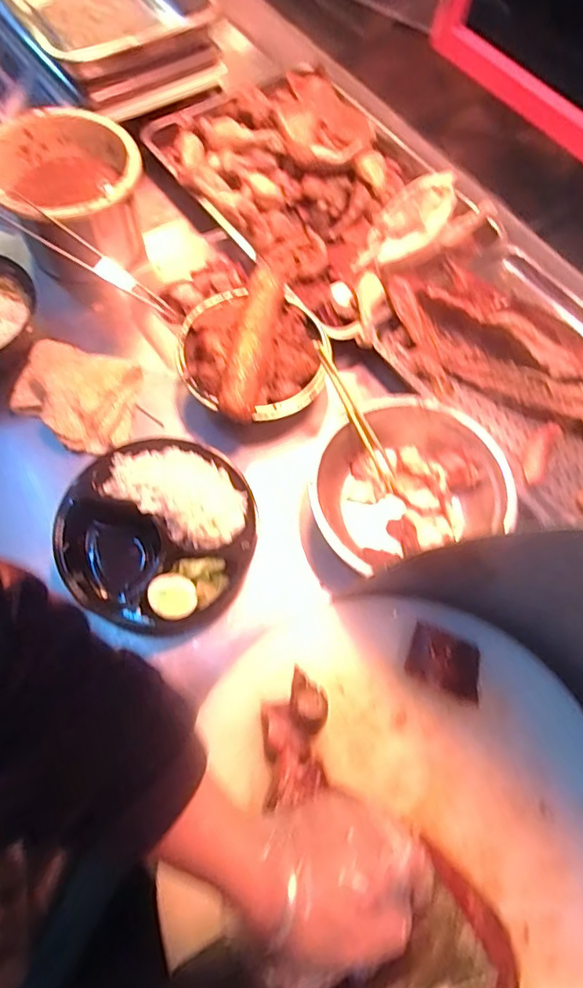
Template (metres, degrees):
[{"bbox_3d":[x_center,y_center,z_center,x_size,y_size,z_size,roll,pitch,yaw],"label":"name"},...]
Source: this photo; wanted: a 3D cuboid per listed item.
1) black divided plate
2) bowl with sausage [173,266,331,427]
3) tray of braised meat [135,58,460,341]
[{"bbox_3d":[-0.143,0.039,0.576,0.203,0.054,0.212,1,68,-3],"label":"black divided plate"},{"bbox_3d":[-0.047,-0.177,0.631,0.180,0.066,0.190,-25,71,-13],"label":"bowl with sausage"},{"bbox_3d":[0.041,-0.464,0.752,0.330,0.074,0.495,-36,74,-16],"label":"tray of braised meat"}]

